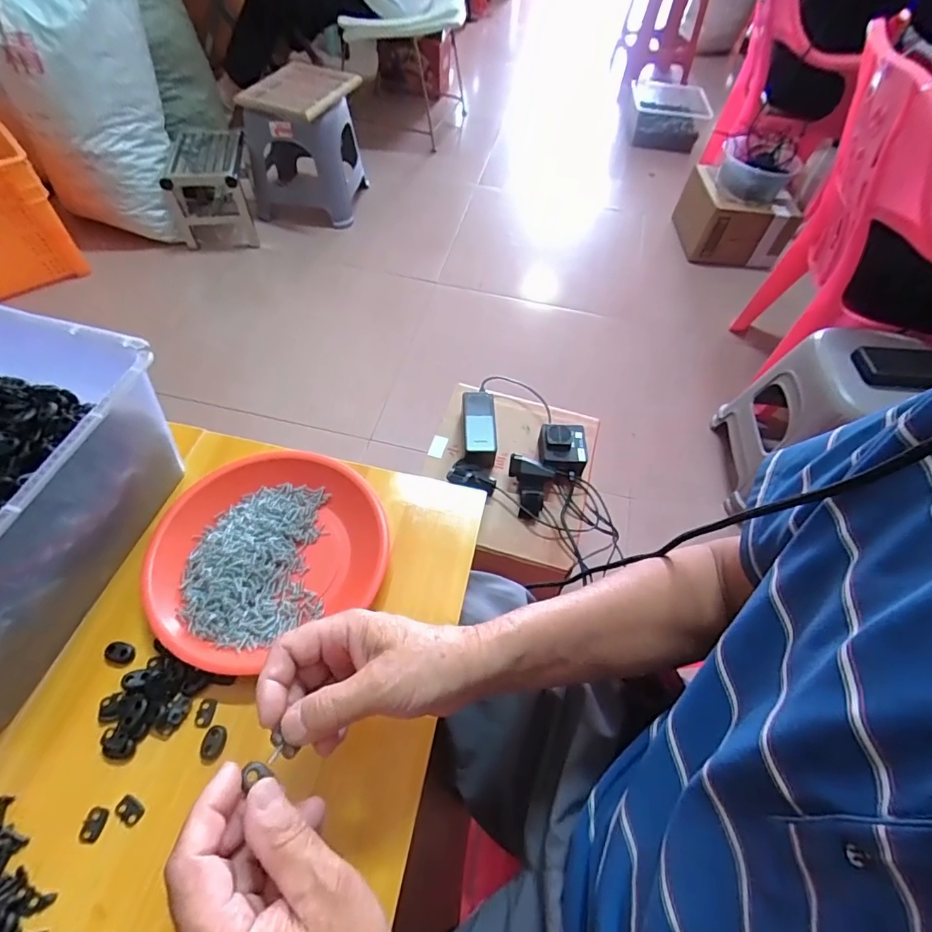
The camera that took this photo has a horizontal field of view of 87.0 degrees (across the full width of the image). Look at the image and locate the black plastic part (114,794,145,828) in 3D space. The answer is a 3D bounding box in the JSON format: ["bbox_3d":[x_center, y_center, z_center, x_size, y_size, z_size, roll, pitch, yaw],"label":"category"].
[{"bbox_3d":[-0.229,0.234,0.332,0.019,0.004,0.013,30,59,15],"label":"black plastic part"}]

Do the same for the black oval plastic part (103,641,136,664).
[{"bbox_3d":[-0.273,0.146,0.386,0.025,0.007,0.015,14,57,5],"label":"black oval plastic part"}]

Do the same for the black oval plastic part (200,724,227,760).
[{"bbox_3d":[-0.183,0.200,0.356,0.014,0.009,0.022,10,56,3],"label":"black oval plastic part"}]

